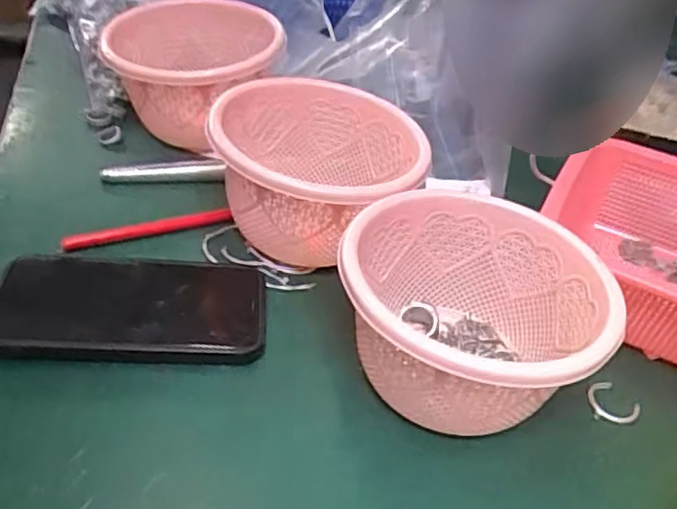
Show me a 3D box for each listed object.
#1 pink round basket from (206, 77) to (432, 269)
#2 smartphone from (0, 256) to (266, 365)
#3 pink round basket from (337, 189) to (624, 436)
[{"bbox_3d":[-0.015,-0.054,0.444,0.139,0.089,0.142,5,39,-4],"label":"pink round basket"},{"bbox_3d":[-0.125,0.031,0.388,0.156,0.013,0.080,6,41,-13],"label":"smartphone"},{"bbox_3d":[0.072,0.040,0.358,0.136,0.093,0.138,5,39,-4],"label":"pink round basket"}]

